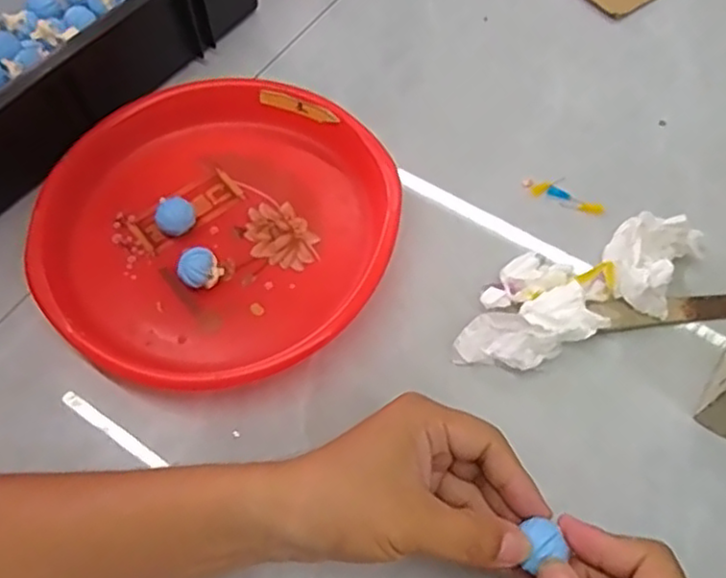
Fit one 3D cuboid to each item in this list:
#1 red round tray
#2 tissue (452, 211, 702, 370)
[{"bbox_3d":[-0.104,-0.046,0.494,0.246,0.037,0.246,-1,61,2],"label":"red round tray"},{"bbox_3d":[0.144,-0.002,0.460,0.180,0.031,0.078,-19,62,-8],"label":"tissue"}]

